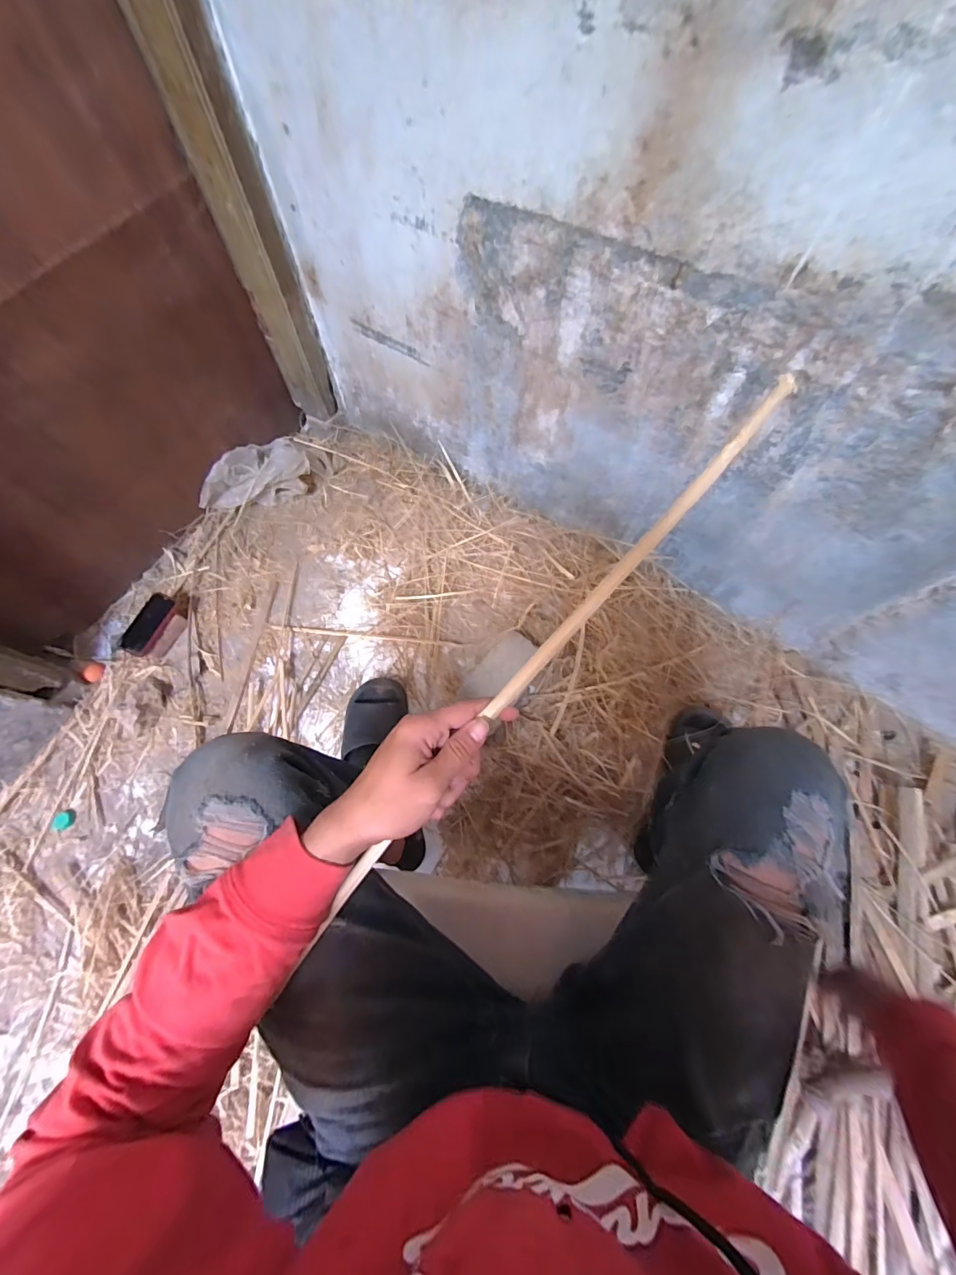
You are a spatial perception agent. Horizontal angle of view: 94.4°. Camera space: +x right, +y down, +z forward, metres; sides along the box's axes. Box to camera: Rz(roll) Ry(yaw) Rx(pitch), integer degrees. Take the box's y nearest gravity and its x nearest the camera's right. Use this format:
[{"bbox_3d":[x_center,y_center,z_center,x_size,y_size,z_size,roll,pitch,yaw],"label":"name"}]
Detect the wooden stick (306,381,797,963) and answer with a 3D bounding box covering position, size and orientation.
[{"bbox_3d":[0.063,0.007,0.357,0.019,0.011,0.555,41,91,14],"label":"wooden stick"}]

